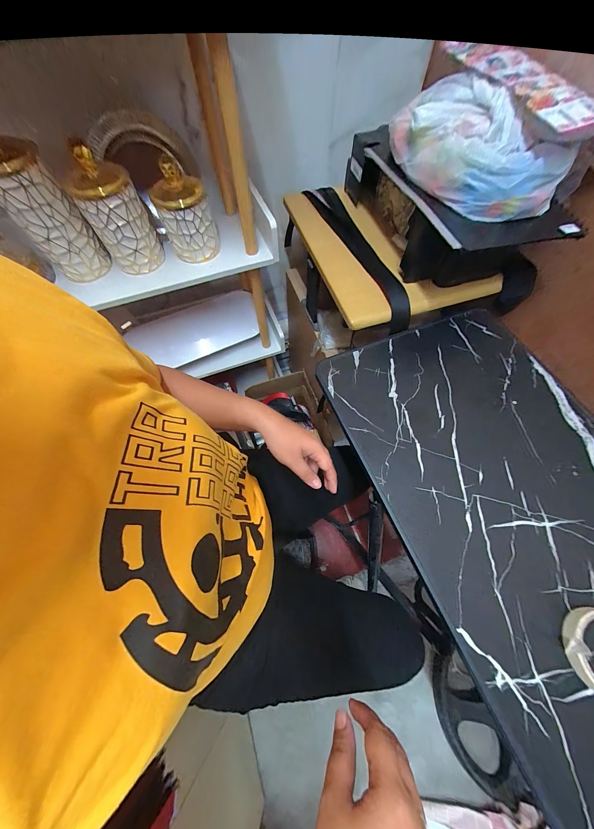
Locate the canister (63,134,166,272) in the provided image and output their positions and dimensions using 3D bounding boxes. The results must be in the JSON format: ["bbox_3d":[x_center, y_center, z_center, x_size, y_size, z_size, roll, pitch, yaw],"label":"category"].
[{"bbox_3d":[-0.351,-0.388,0.516,0.107,0.169,0.096,-30,68,-13],"label":"canister"}]

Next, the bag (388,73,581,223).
[{"bbox_3d":[0.284,-0.445,0.432,0.161,0.092,0.276,-17,67,-6],"label":"bag"}]

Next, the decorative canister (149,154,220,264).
[{"bbox_3d":[-0.227,-0.413,0.539,0.105,0.144,0.097,-21,66,-9],"label":"decorative canister"}]

